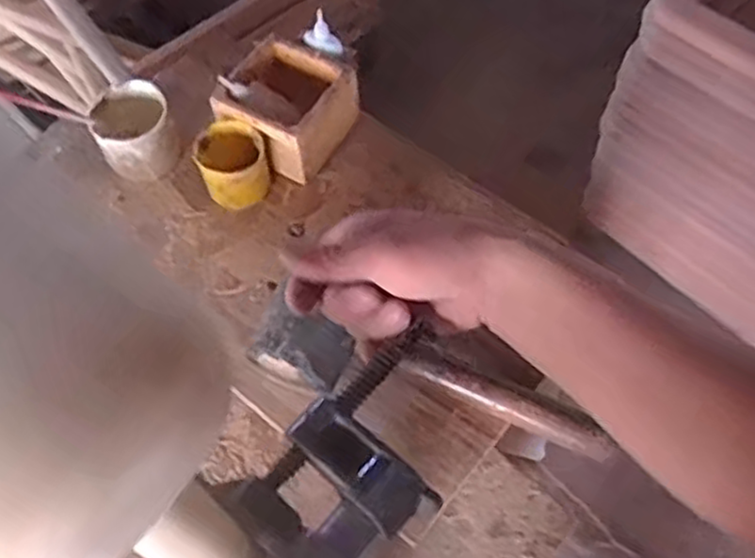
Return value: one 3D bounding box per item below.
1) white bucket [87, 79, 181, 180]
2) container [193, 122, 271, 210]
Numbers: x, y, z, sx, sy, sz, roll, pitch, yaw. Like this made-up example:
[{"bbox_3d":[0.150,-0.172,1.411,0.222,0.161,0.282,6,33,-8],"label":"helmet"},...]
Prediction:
[{"bbox_3d":[-0.278,-0.164,0.860,0.086,0.093,0.084,0,59,1],"label":"white bucket"},{"bbox_3d":[-0.164,-0.127,0.843,0.082,0.079,0.092,-12,60,-6],"label":"container"}]

